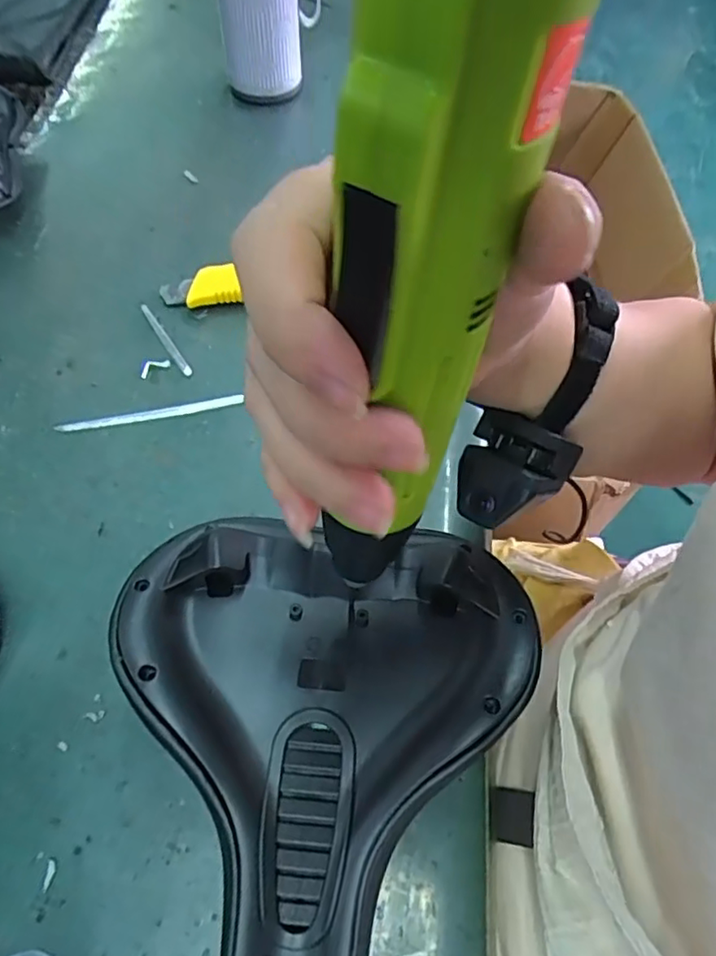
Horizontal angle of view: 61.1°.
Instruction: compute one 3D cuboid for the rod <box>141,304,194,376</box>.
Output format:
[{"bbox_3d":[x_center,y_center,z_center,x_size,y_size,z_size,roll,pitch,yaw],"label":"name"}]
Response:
[{"bbox_3d":[-0.140,-0.101,0.439,0.006,0.004,0.076,-30,65,-18],"label":"rod"}]

